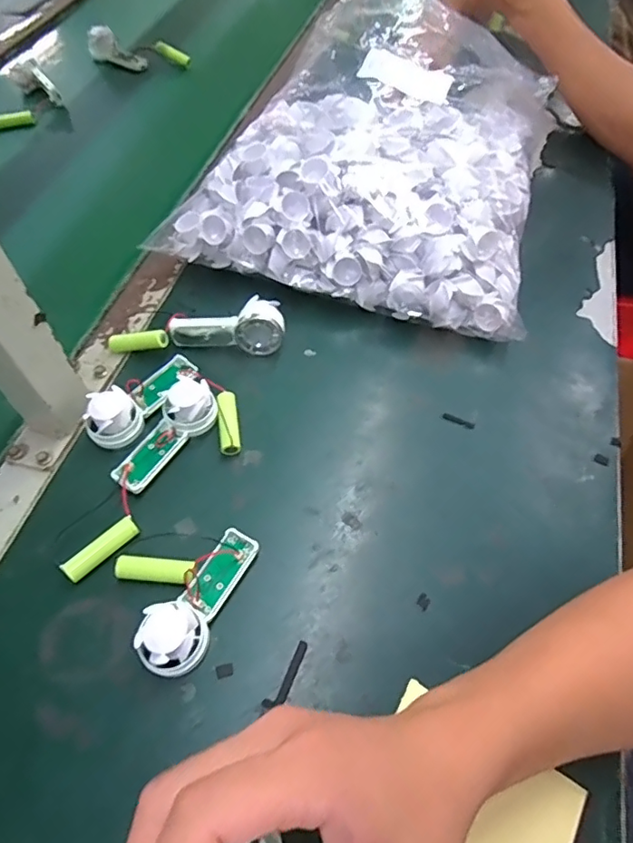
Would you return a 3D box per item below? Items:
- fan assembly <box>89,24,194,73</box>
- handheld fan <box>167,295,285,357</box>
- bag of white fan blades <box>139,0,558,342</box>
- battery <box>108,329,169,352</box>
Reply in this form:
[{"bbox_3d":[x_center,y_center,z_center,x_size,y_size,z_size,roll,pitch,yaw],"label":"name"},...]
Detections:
[{"bbox_3d":[-0.260,-0.532,0.771,0.145,0.036,0.044,11,58,8],"label":"fan assembly"},{"bbox_3d":[-0.074,-0.082,0.455,0.094,0.037,0.035,6,57,5],"label":"handheld fan"},{"bbox_3d":[0.068,-0.284,0.535,0.319,0.136,0.374,15,58,10],"label":"bag of white fan blades"},{"bbox_3d":[-0.151,-0.068,0.450,0.054,0.013,0.014,-2,54,18],"label":"battery"}]

